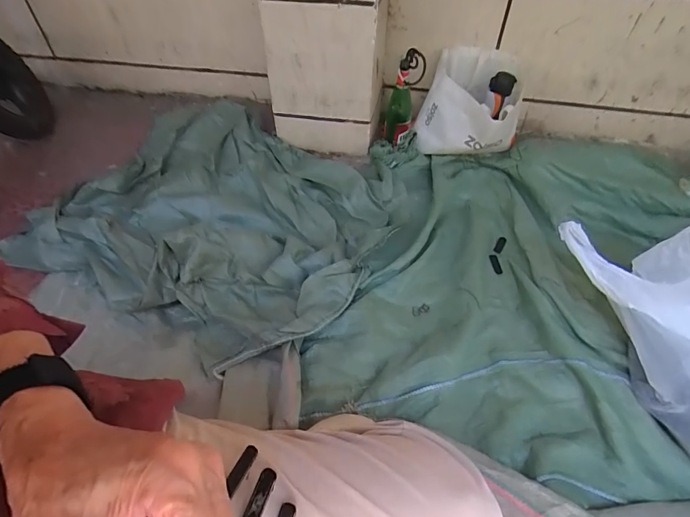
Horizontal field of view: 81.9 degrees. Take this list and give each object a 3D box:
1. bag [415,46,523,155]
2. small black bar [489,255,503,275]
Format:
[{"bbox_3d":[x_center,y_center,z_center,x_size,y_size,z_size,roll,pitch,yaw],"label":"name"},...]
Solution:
[{"bbox_3d":[0.389,-0.479,1.199,0.270,0.195,0.353,17,51,15],"label":"bag"},{"bbox_3d":[0.365,0.014,0.960,0.021,0.006,0.057,-5,50,-1],"label":"small black bar"}]

